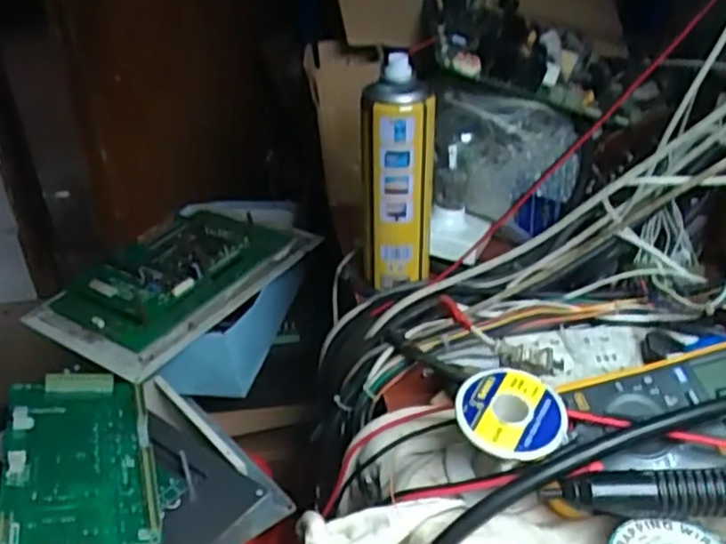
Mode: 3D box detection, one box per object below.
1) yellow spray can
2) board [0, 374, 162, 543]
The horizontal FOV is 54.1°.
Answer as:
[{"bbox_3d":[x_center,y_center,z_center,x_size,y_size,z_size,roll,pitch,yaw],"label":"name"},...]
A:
[{"bbox_3d":[0.029,-0.085,0.650,0.066,0.203,0.060,-2,32,1],"label":"yellow spray can"},{"bbox_3d":[-0.247,0.160,0.619,0.119,0.010,0.197,4,35,-25],"label":"board"}]

